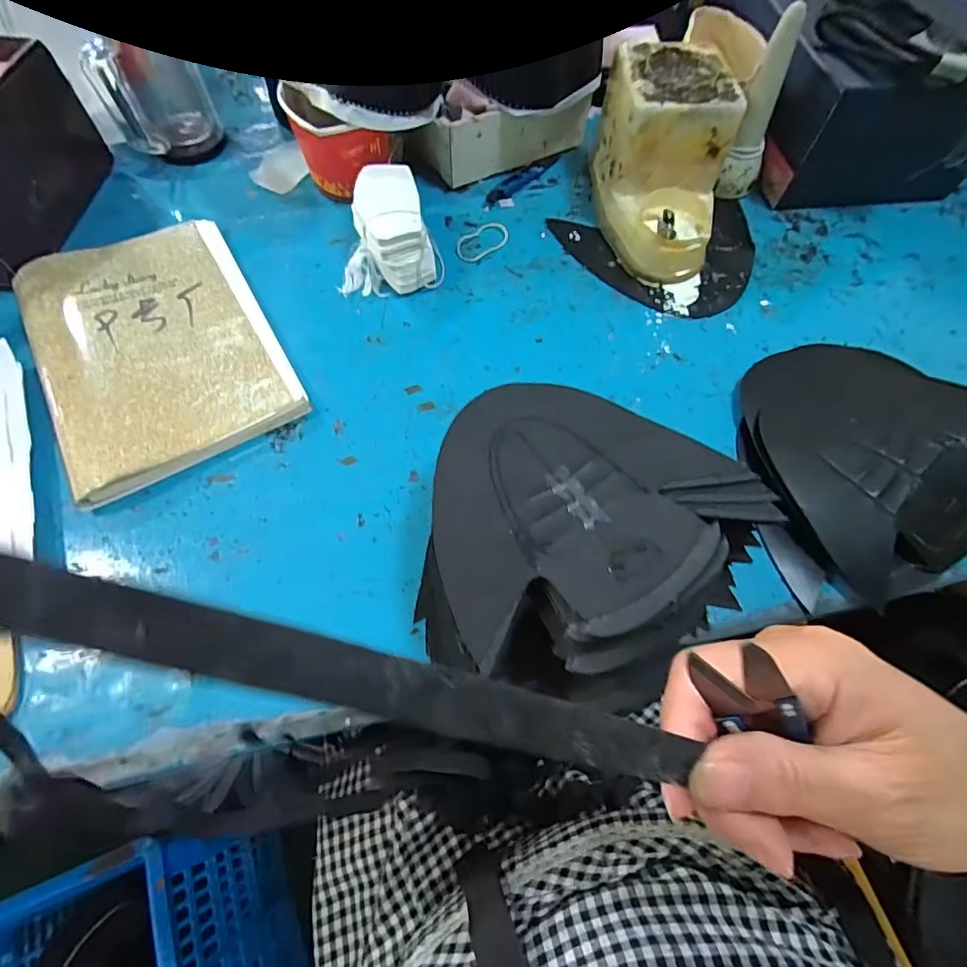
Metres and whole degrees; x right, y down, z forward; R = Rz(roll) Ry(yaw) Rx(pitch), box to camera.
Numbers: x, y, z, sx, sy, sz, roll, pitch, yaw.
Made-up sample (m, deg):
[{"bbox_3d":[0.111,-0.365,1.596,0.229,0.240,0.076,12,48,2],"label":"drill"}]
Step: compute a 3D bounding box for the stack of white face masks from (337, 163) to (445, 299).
[{"bbox_3d":[-0.086,-0.236,0.457,0.093,0.057,0.107,-3,65,-4],"label":"stack of white face masks"}]

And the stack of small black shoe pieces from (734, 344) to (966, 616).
[{"bbox_3d":[0.301,-0.032,0.381,0.241,0.041,0.201,-24,69,-13],"label":"stack of small black shoe pieces"}]

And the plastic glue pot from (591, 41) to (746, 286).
[{"bbox_3d":[0.172,-0.299,0.464,0.103,0.113,0.187,-5,66,-5],"label":"plastic glue pot"}]

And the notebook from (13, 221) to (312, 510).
[{"bbox_3d":[-0.277,-0.120,0.417,0.177,0.018,0.245,-27,69,-14],"label":"notebook"}]

